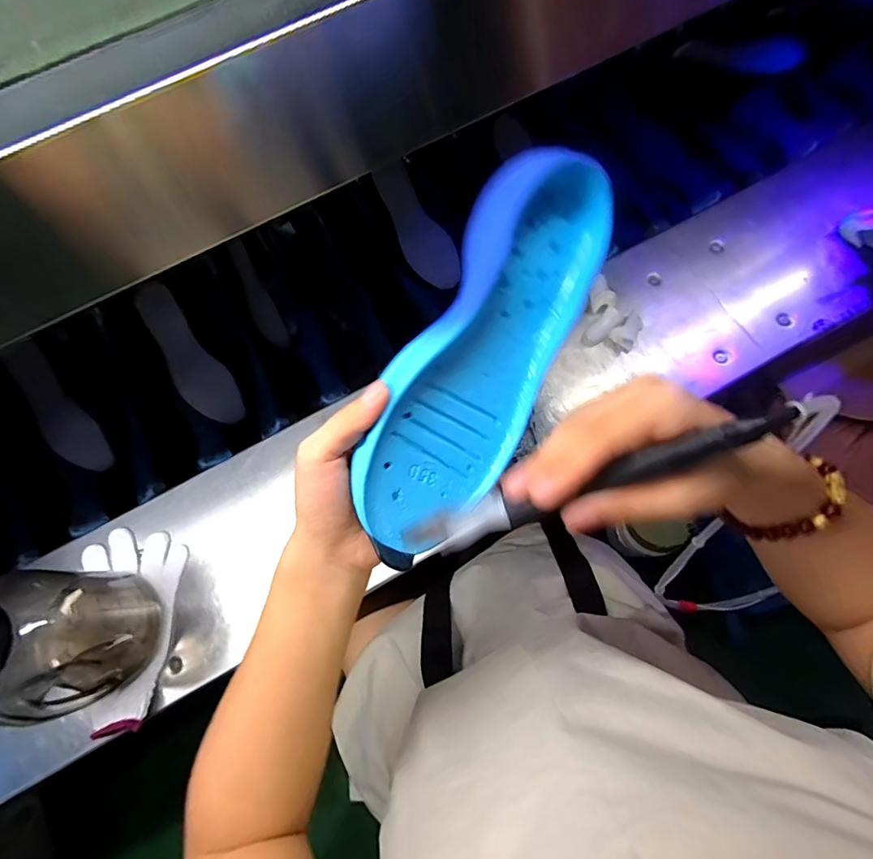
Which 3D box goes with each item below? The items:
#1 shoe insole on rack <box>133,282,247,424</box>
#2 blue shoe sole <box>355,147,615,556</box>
[{"bbox_3d":[-0.355,-0.102,0.647,0.070,0.019,0.216,-33,97,-9],"label":"shoe insole on rack"},{"bbox_3d":[0.027,-0.045,0.268,0.091,0.048,0.236,31,84,-32],"label":"blue shoe sole"}]

